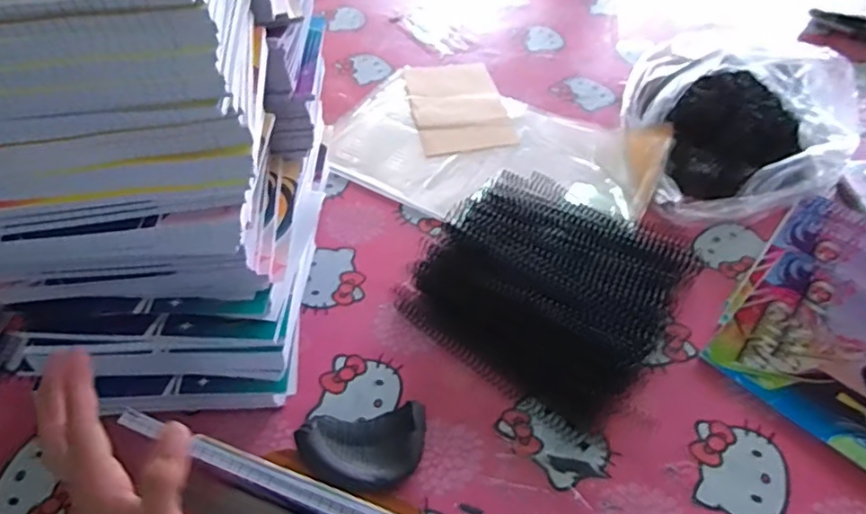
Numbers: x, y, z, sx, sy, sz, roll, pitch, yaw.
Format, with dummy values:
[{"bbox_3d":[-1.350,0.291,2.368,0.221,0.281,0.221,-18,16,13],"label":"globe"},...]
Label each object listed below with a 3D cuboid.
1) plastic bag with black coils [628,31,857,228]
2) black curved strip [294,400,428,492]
[{"bbox_3d":[0.376,-0.164,0.704,0.247,0.099,0.264,-1,49,-1],"label":"plastic bag with black coils"},{"bbox_3d":[-0.056,0.158,0.474,0.103,0.029,0.064,-6,50,-6],"label":"black curved strip"}]

